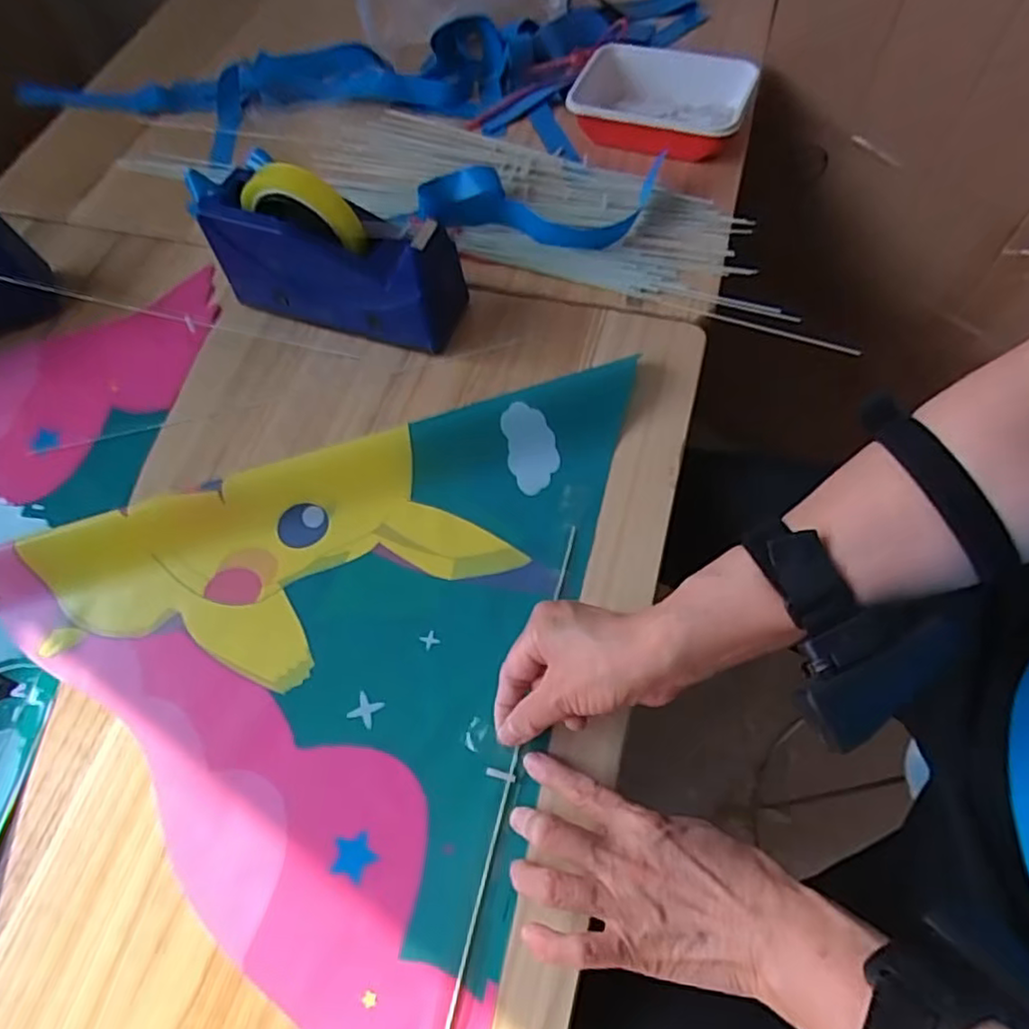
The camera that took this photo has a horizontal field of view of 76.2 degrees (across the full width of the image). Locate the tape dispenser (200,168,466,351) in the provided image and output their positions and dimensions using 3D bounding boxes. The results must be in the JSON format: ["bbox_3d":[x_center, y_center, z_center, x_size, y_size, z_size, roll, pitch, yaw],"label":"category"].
[{"bbox_3d":[-0.145,-0.212,0.540,0.206,0.117,0.073,16,65,13],"label":"tape dispenser"}]

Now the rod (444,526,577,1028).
[{"bbox_3d":[-0.004,0.165,0.394,0.006,0.005,0.355,13,65,8],"label":"rod"}]

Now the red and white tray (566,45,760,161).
[{"bbox_3d":[0.143,-0.410,0.653,0.173,0.041,0.120,14,64,12],"label":"red and white tray"}]

